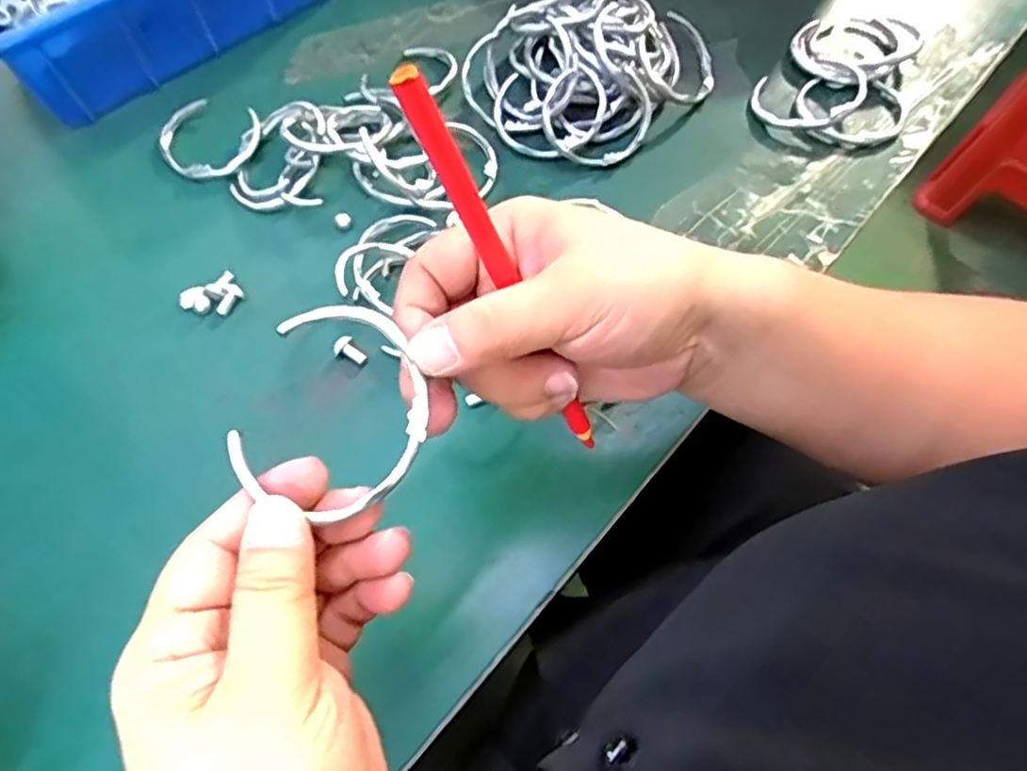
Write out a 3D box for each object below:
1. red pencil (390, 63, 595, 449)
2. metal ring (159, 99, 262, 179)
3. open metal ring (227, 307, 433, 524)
[{"bbox_3d":[0.001,-0.030,0.236,0.009,0.163,0.005,-46,44,-18],"label":"red pencil"},{"bbox_3d":[-0.192,-0.155,0.433,0.064,0.017,0.052,23,67,11],"label":"metal ring"},{"bbox_3d":[-0.054,0.008,0.214,0.053,0.004,0.065,22,75,-9],"label":"open metal ring"}]

